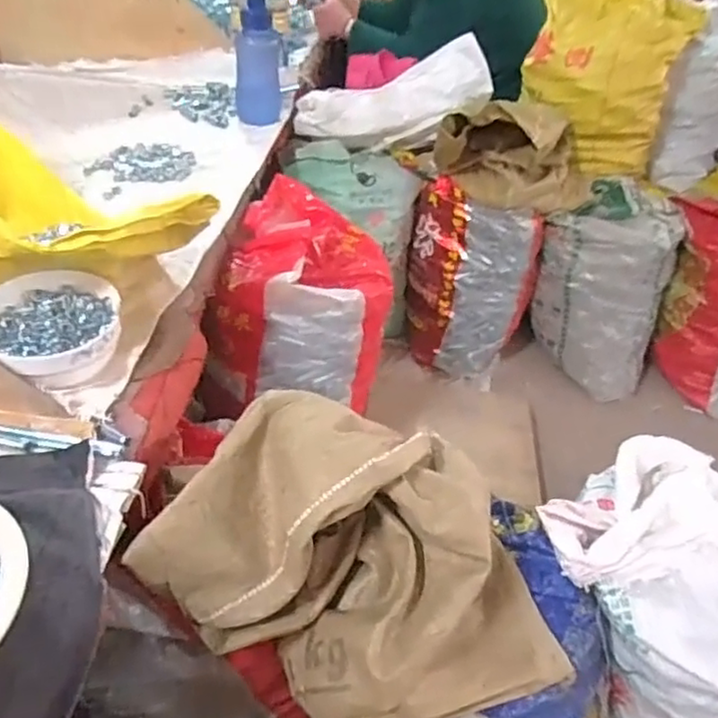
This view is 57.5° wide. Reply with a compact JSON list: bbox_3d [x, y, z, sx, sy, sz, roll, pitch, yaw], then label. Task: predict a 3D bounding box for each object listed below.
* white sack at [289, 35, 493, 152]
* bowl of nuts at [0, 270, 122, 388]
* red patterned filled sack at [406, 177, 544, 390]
[{"bbox_3d":[0.070,-0.527,1.368,0.401,0.150,0.103,-15,39,0],"label":"white sack"},{"bbox_3d":[-0.294,-0.025,0.635,0.127,0.064,0.137,4,37,-3],"label":"bowl of nuts"},{"bbox_3d":[0.234,-0.157,1.431,0.274,0.396,0.131,12,38,7],"label":"red patterned filled sack"}]

